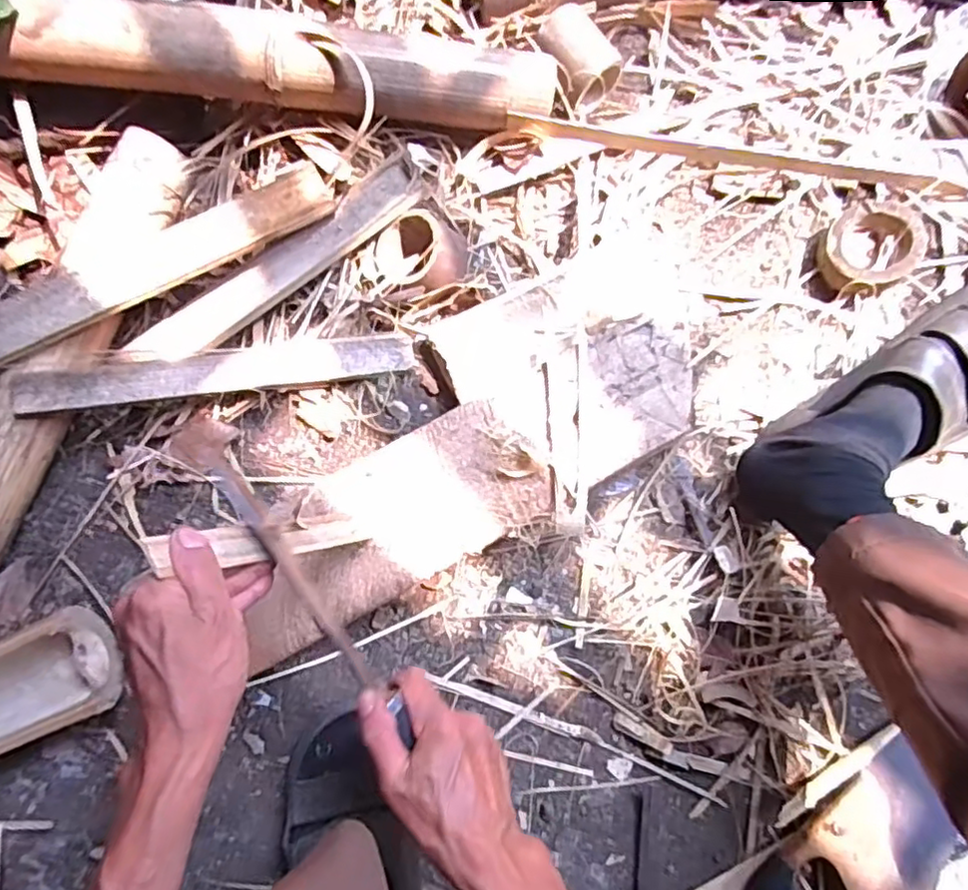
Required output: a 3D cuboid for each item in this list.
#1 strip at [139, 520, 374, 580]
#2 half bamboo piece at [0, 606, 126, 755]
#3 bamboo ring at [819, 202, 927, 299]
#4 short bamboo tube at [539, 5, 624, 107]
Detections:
[{"bbox_3d":[-0.140,0.067,0.451,0.010,0.222,0.022,-25,77,17],"label":"strip"},{"bbox_3d":[-0.429,0.220,0.545,0.261,0.054,0.092,-23,78,-4],"label":"half bamboo piece"},{"bbox_3d":[0.386,-0.198,0.647,0.112,0.033,0.086,-30,79,-6],"label":"bamboo ring"},{"bbox_3d":[0.101,-0.409,0.693,0.062,0.050,0.097,-30,79,-6],"label":"short bamboo tube"}]

